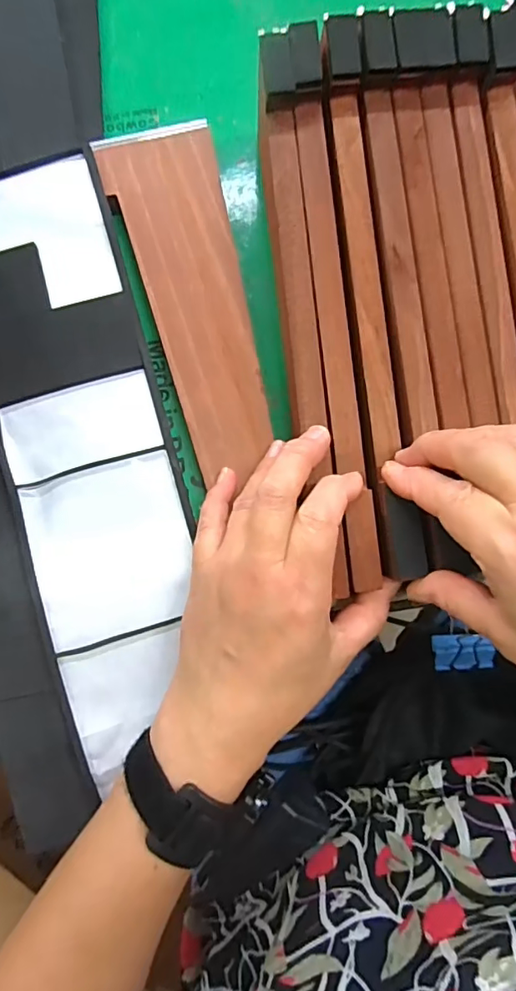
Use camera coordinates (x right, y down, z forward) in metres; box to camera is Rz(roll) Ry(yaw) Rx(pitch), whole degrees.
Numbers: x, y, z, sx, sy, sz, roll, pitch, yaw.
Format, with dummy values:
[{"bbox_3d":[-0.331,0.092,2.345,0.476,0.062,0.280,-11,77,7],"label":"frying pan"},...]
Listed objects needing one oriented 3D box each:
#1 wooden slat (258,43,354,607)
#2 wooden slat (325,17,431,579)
[{"bbox_3d":[0.023,-0.095,0.282,0.020,0.025,0.291,-7,88,-3],"label":"wooden slat"},{"bbox_3d":[0.061,-0.104,0.279,0.018,0.017,0.289,-7,88,-3],"label":"wooden slat"}]

